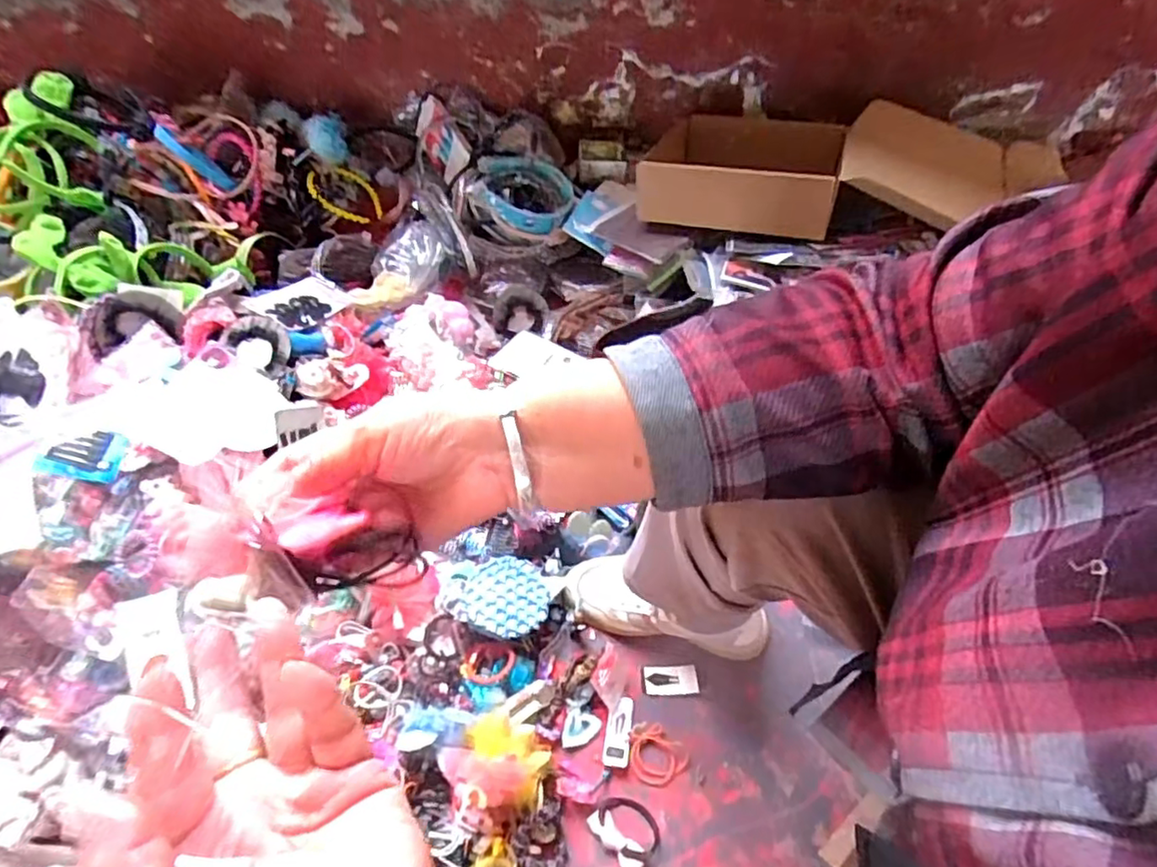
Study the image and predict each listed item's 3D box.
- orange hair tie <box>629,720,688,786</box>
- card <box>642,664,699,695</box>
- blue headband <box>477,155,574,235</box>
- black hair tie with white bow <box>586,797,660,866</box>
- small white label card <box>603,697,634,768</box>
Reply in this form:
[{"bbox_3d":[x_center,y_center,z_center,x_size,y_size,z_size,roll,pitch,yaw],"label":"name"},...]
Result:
[{"bbox_3d":[0.082,0.350,0.689,0.066,0.010,0.055,34,64,21],"label":"orange hair tie"},{"bbox_3d":[0.108,0.286,0.738,0.063,0.006,0.032,-3,57,-1],"label":"card"},{"bbox_3d":[-0.082,-0.376,0.987,0.152,0.048,0.135,12,59,-12],"label":"blue headband"},{"bbox_3d":[0.050,0.410,0.656,0.053,0.010,0.067,-39,64,-21],"label":"black hair tie with white bow"},{"bbox_3d":[0.045,0.333,0.706,0.028,0.006,0.071,7,49,8],"label":"small white label card"}]

